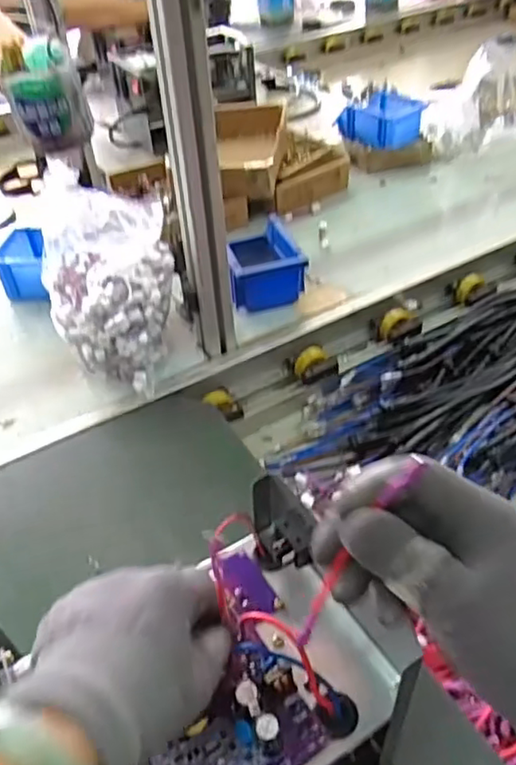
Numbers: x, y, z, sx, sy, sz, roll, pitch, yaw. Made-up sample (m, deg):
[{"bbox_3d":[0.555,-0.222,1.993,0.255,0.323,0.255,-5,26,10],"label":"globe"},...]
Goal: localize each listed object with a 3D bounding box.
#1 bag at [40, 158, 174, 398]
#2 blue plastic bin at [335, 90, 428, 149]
[{"bbox_3d":[-0.178,-0.115,0.769,0.151,0.201,0.179,-14,43,-10],"label":"bag"},{"bbox_3d":[0.242,-0.502,1.216,0.116,0.061,0.130,-29,48,-25],"label":"blue plastic bin"}]

